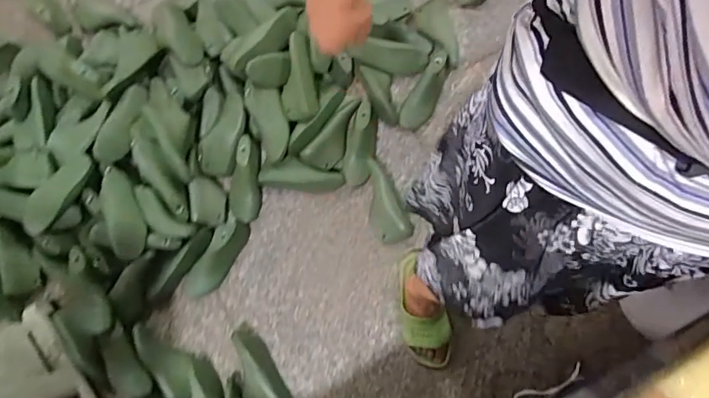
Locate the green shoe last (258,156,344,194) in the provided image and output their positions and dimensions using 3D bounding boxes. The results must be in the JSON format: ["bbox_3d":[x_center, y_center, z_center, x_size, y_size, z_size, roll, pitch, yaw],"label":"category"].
[{"bbox_3d":[-0.120,-0.055,1.103,0.187,0.073,0.069,8,79,4],"label":"green shoe last"}]

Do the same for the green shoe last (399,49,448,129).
[{"bbox_3d":[0.171,-0.255,1.128,0.069,0.069,0.193,29,81,7],"label":"green shoe last"}]

